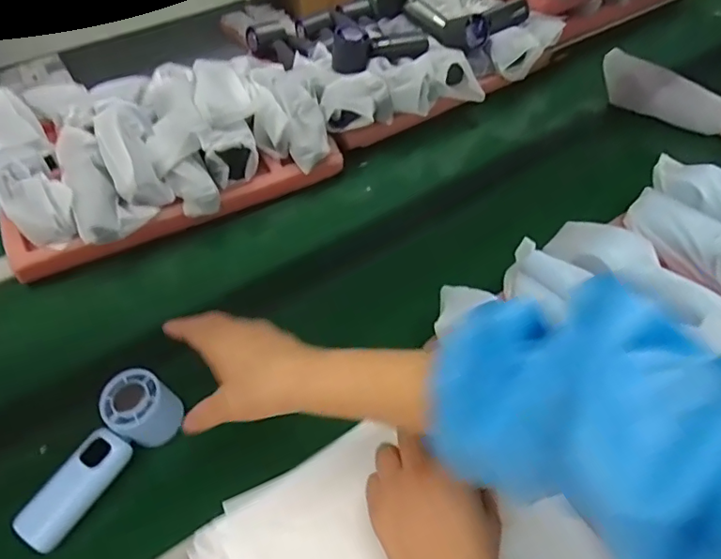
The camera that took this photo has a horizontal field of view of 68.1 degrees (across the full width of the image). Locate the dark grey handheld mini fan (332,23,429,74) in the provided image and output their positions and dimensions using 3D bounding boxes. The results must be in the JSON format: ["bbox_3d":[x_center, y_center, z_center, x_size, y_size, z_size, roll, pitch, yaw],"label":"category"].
[{"bbox_3d":[0.032,-0.361,0.814,0.151,0.050,0.047,-20,49,-16],"label":"dark grey handheld mini fan"}]

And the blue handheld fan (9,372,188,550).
[{"bbox_3d":[-0.226,0.154,0.466,0.048,0.075,0.152,26,53,24],"label":"blue handheld fan"}]

